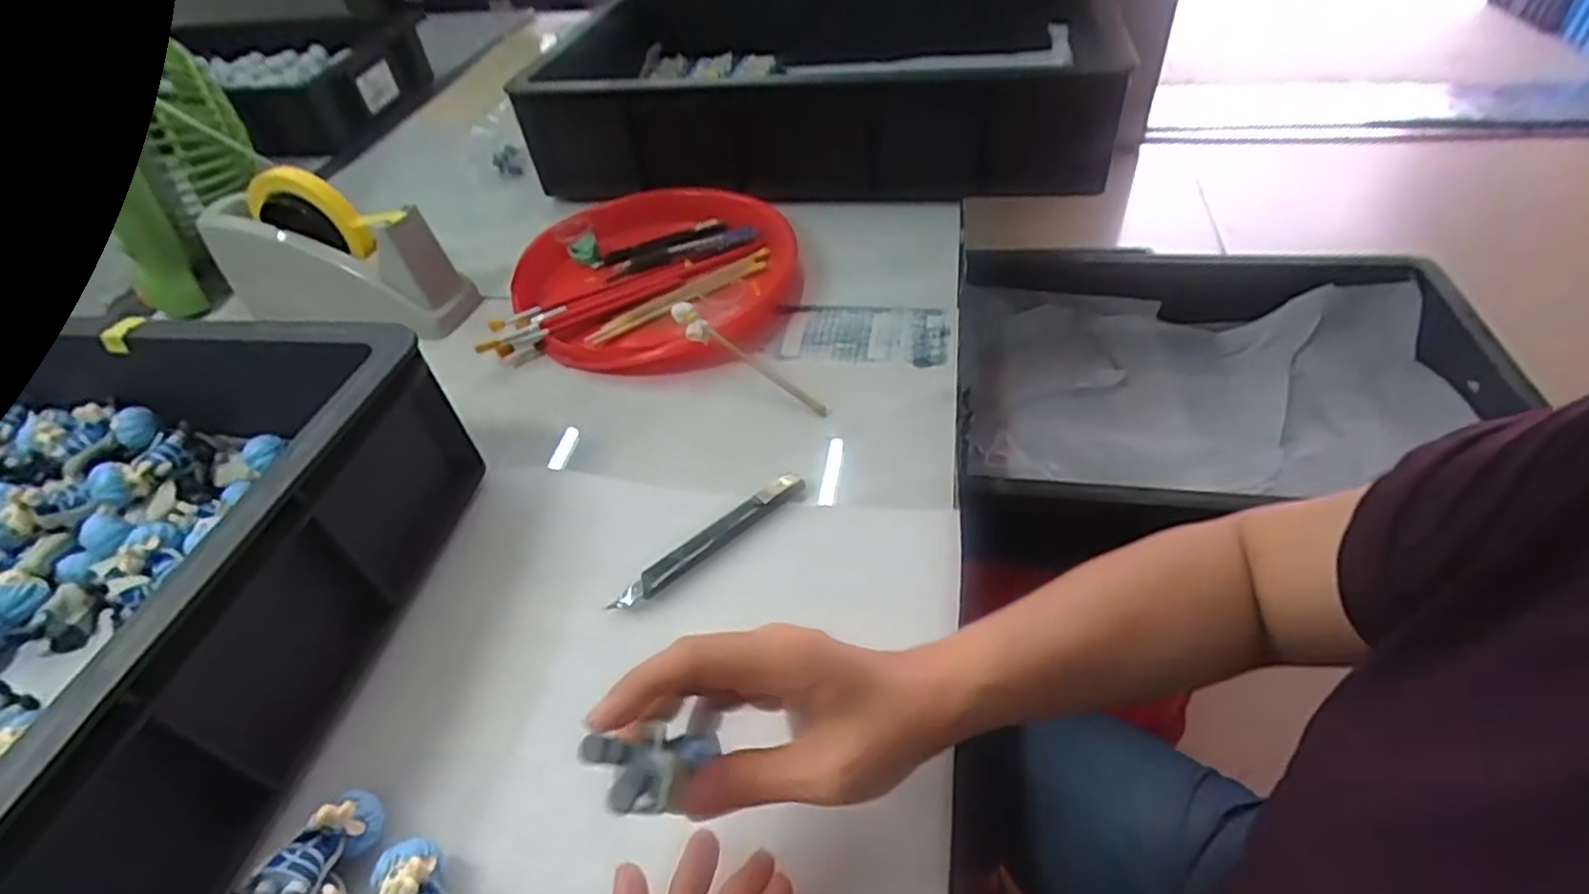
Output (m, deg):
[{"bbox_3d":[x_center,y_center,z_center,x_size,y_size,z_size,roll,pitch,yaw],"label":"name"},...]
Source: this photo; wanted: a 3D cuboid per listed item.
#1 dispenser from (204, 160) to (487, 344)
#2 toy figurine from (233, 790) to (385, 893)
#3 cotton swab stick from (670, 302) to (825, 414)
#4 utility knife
[{"bbox_3d":[-0.413,-0.171,0.641,0.225,0.121,0.066,5,46,12],"label":"dispenser"},{"bbox_3d":[-0.198,0.169,0.301,0.026,0.026,0.060,6,14,12],"label":"toy figurine"},{"bbox_3d":[-0.034,-0.067,0.547,0.145,0.022,0.021,35,54,10],"label":"cotton swab stick"},{"bbox_3d":[-0.047,0.055,0.430,0.135,0.010,0.020,-36,51,-25],"label":"utility knife"}]

